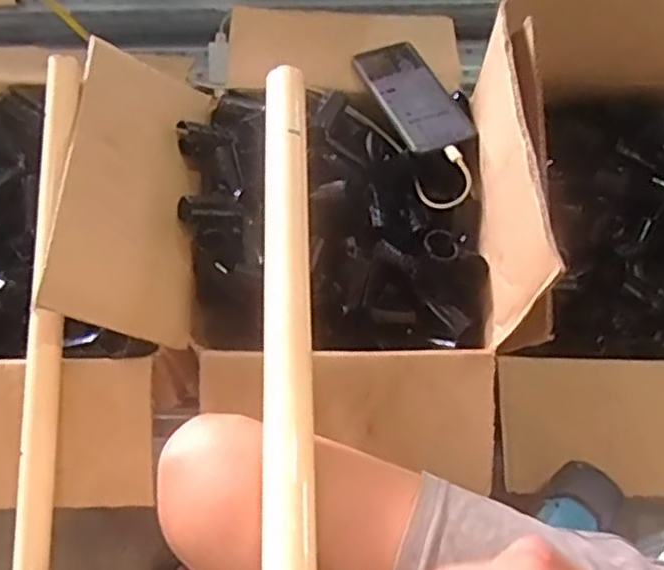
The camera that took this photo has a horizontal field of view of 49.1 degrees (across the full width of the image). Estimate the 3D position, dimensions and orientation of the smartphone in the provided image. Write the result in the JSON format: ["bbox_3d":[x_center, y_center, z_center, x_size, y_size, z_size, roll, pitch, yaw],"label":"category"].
[{"bbox_3d":[0.086,-0.201,0.771,0.070,0.016,0.150,-21,65,-13],"label":"smartphone"}]

